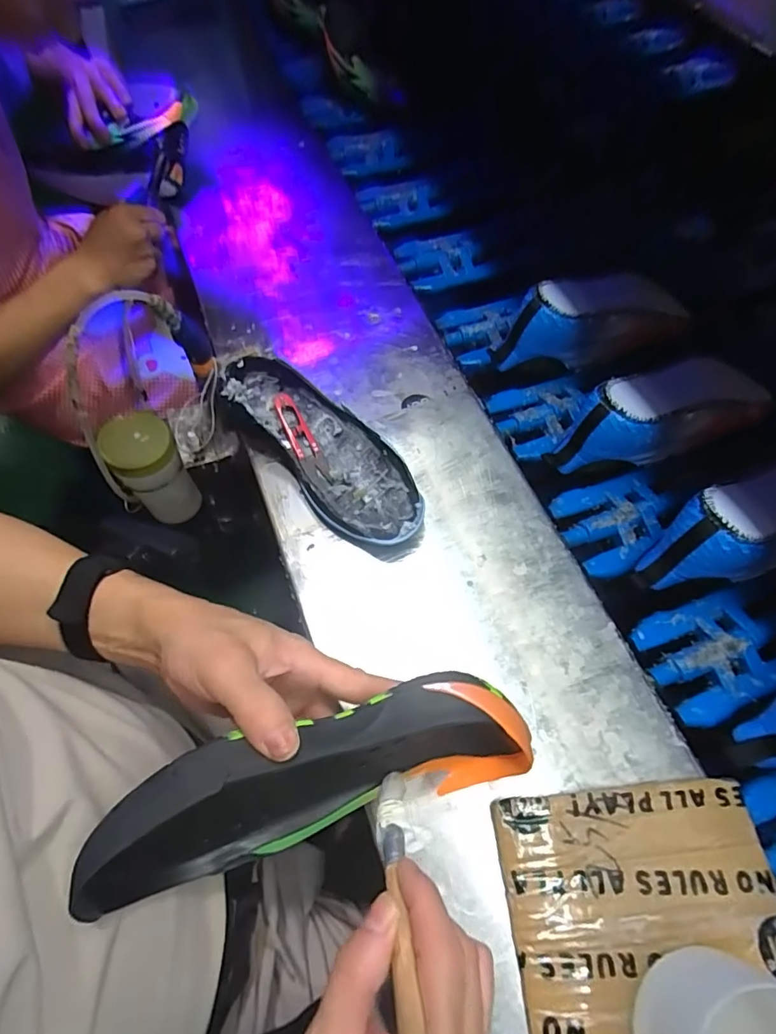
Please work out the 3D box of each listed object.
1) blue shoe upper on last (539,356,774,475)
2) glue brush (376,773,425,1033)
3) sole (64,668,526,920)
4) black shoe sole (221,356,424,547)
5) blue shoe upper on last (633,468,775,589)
[{"bbox_3d":[0.274,-0.104,0.505,0.228,0.091,0.082,-21,62,-10],"label":"blue shoe upper on last"},{"bbox_3d":[0.008,0.193,0.228,0.018,0.185,0.009,-3,106,-4],"label":"glue brush"},{"bbox_3d":[-0.036,0.147,0.281,0.228,0.081,0.059,-12,63,-16],"label":"sole"},{"bbox_3d":[-0.056,-0.066,0.461,0.093,0.045,0.237,-37,68,-19],"label":"black shoe sole"},{"bbox_3d":[0.316,0.008,0.441,0.210,0.096,0.078,-17,63,-10],"label":"blue shoe upper on last"}]

